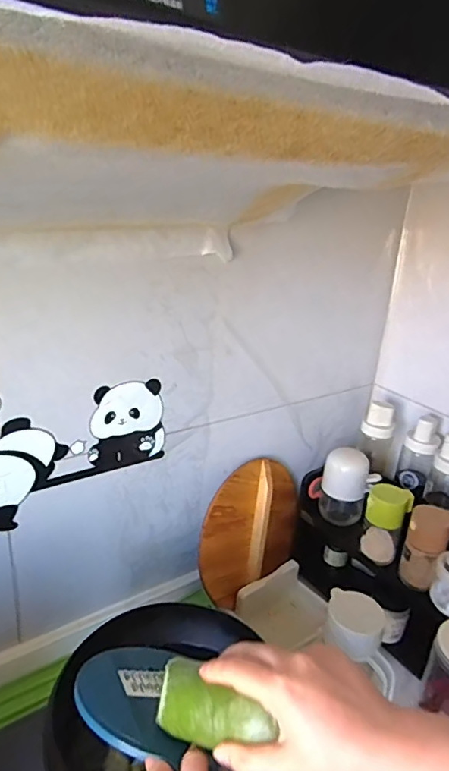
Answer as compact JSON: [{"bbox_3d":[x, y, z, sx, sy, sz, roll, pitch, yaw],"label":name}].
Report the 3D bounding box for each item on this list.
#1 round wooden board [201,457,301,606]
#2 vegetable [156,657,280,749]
[{"bbox_3d":[0.051,0.247,0.918,0.025,0.221,0.253,5,15,42],"label":"round wooden board"},{"bbox_3d":[-0.014,0.266,0.434,0.040,0.046,0.140,-18,0,-42],"label":"vegetable"}]

